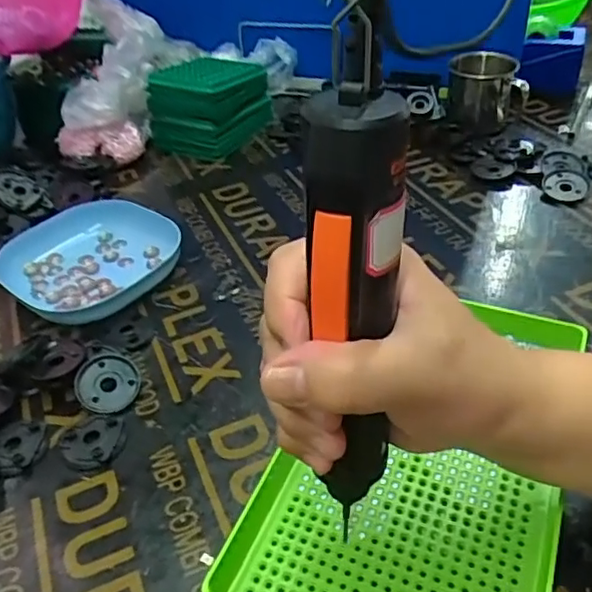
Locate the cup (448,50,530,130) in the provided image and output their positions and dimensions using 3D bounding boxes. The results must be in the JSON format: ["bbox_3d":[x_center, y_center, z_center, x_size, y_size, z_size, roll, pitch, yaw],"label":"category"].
[{"bbox_3d":[0.217,-0.236,0.683,0.082,0.061,0.077,-2,40,3],"label":"cup"}]

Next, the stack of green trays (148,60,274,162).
[{"bbox_3d":[-0.102,-0.232,0.711,0.100,0.086,0.132,15,44,22],"label":"stack of green trays"}]

